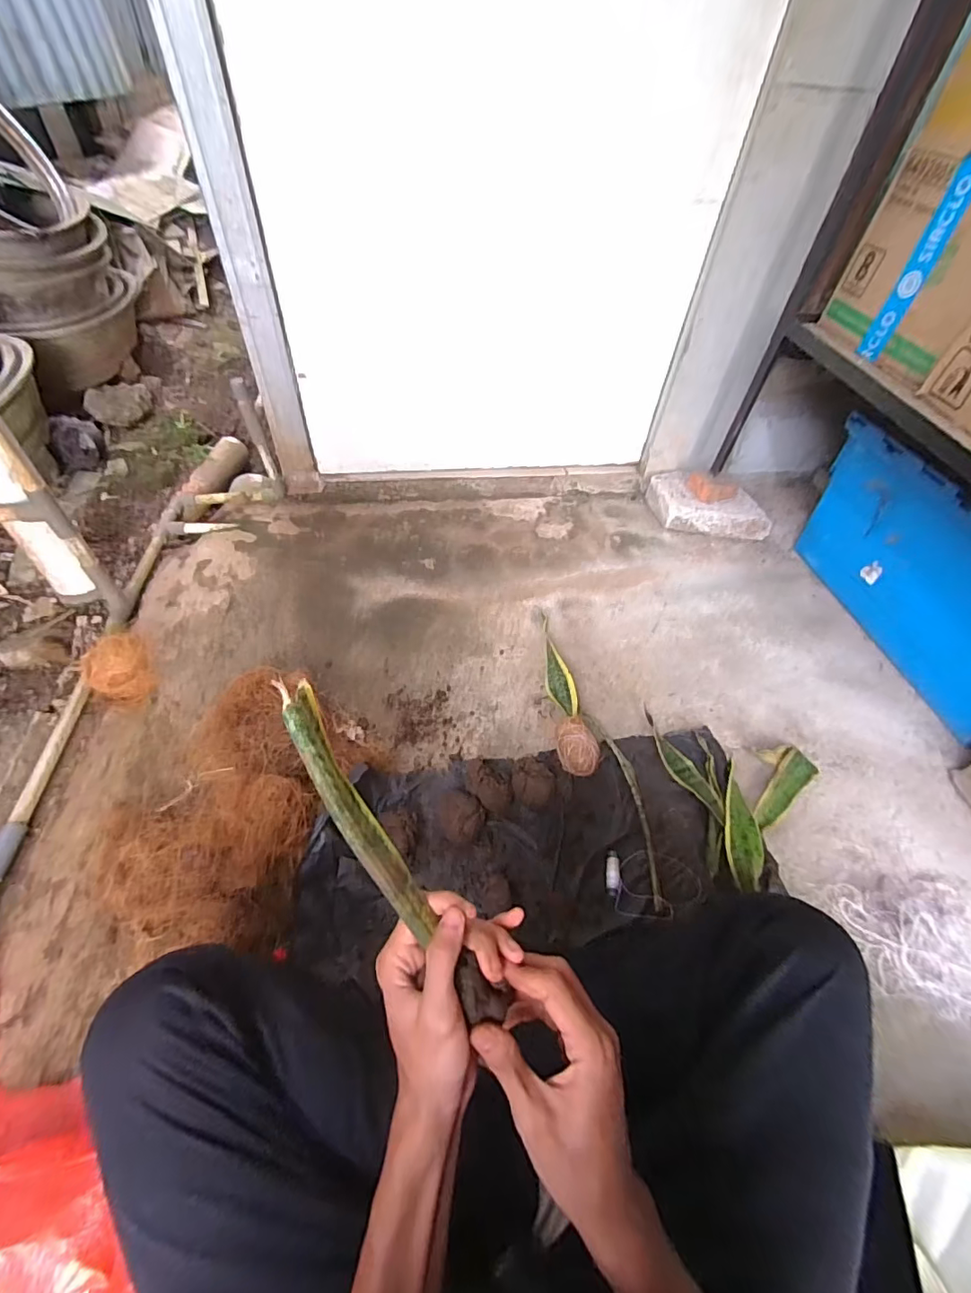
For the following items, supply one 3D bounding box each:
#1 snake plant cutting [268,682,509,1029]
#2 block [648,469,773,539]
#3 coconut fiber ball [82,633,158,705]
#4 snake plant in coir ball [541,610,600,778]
[{"bbox_3d":[-0.059,0.124,0.301,0.029,0.021,0.229,-33,92,-27],"label":"snake plant cutting"},{"bbox_3d":[0.532,-0.337,1.213,0.286,0.095,0.125,17,50,11],"label":"block"},{"bbox_3d":[-0.592,0.037,0.824,0.100,0.095,0.095,2,49,-2],"label":"coconut fiber ball"},{"bbox_3d":[0.138,0.061,0.864,0.060,0.064,0.352,1,49,-2],"label":"snake plant in coir ball"}]

